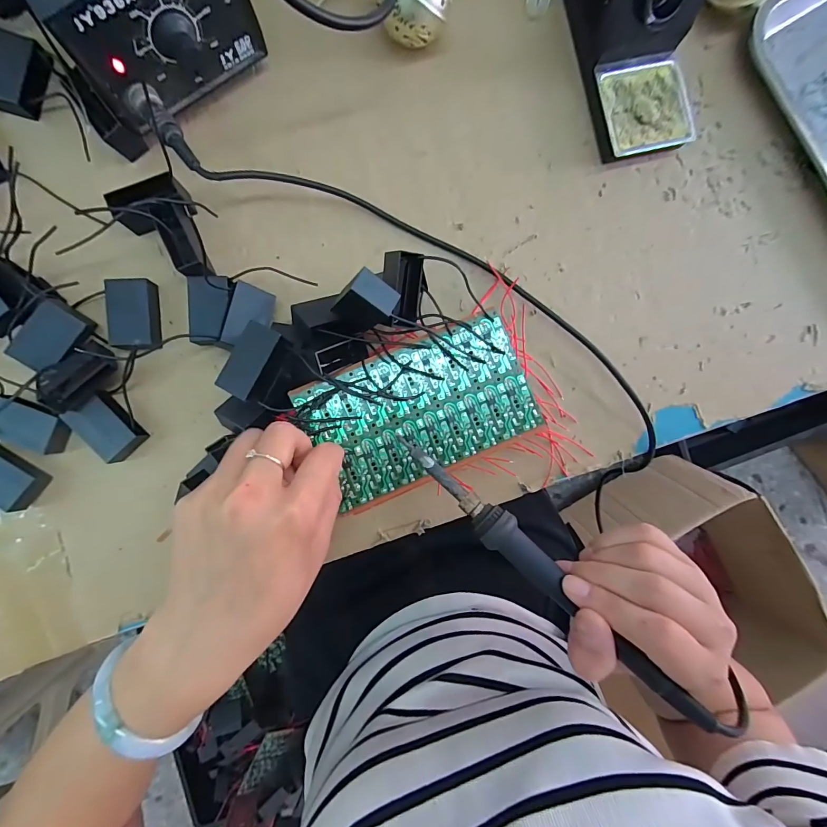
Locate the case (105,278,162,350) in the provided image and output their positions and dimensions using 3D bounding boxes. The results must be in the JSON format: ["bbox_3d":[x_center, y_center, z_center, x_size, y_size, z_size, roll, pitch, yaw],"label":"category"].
[{"bbox_3d":[-0.207,-0.073,0.289,0.027,0.019,0.051,-7,90,-4],"label":"case"}]

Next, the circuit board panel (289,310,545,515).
[{"bbox_3d":[0.005,-0.004,0.278,0.154,0.004,0.092,-23,91,-4],"label":"circuit board panel"}]

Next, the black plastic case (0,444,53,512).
[{"bbox_3d":[-0.291,0.044,0.278,0.050,0.021,0.031,38,87,-3],"label":"black plastic case"}]

